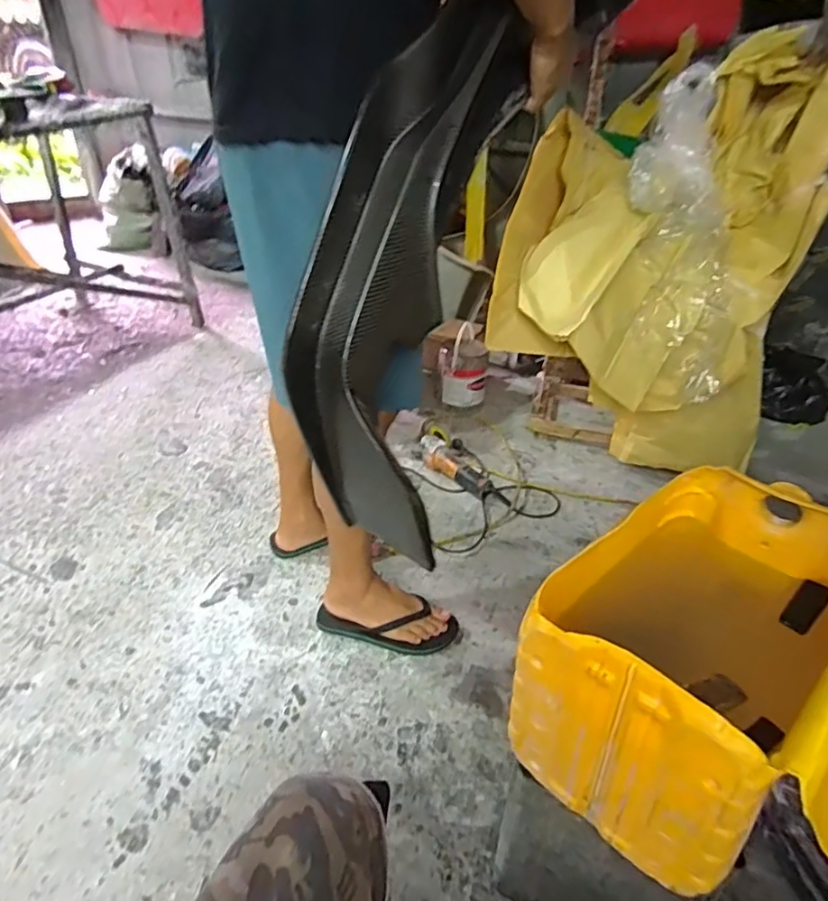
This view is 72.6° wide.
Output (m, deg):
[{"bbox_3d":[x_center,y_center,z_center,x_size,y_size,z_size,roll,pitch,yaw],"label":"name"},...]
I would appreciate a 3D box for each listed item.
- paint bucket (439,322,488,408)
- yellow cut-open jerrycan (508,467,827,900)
[{"bbox_3d":[0.159,-0.258,1.822,0.158,0.243,0.141,3,34,2],"label":"paint bucket"},{"bbox_3d":[0.373,0.227,0.573,0.421,0.200,0.417,25,40,31],"label":"yellow cut-open jerrycan"}]

